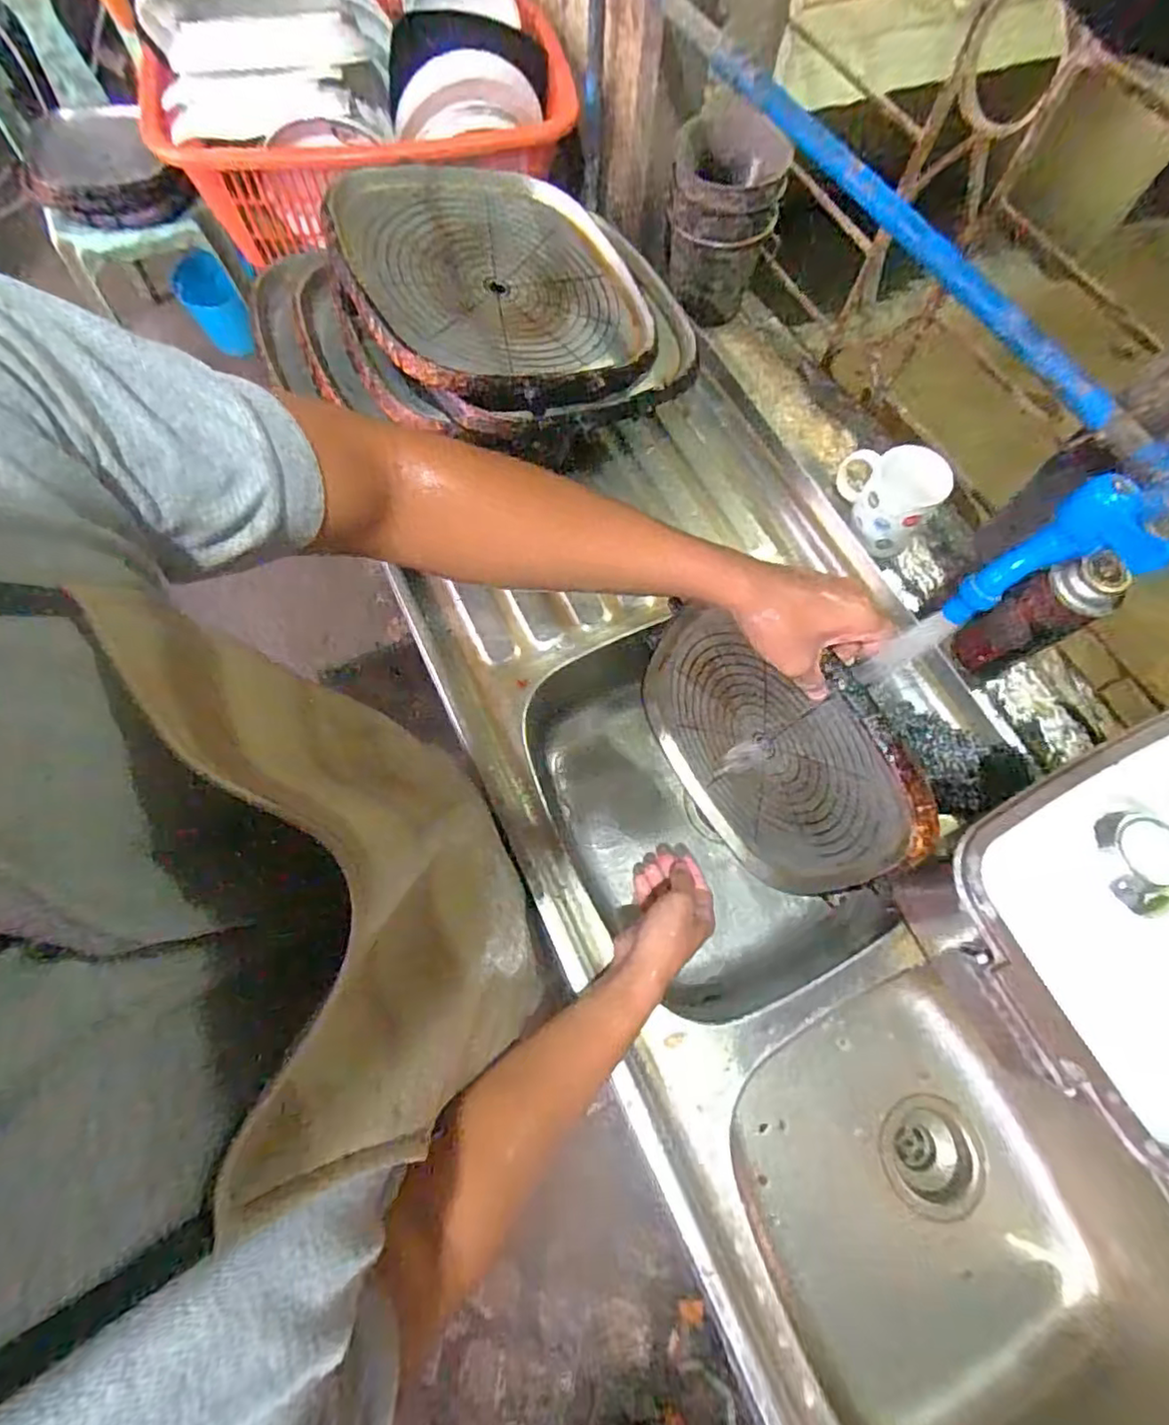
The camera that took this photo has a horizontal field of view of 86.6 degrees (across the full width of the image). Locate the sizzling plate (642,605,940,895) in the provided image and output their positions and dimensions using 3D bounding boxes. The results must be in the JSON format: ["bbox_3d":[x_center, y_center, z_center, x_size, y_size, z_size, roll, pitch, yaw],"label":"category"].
[{"bbox_3d":[0.175,0.035,0.607,0.027,0.286,0.292,-27,76,-23],"label":"sizzling plate"}]

